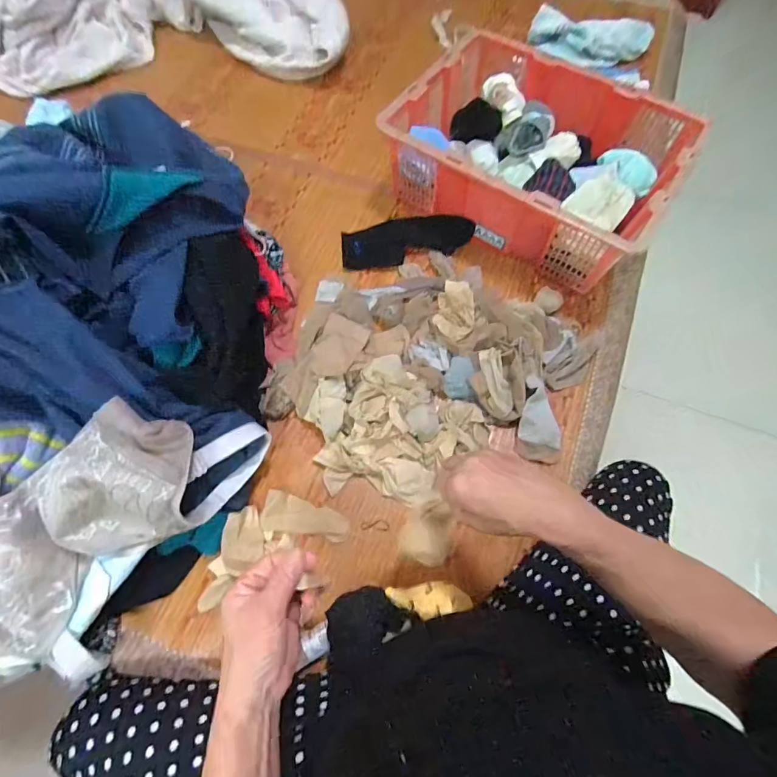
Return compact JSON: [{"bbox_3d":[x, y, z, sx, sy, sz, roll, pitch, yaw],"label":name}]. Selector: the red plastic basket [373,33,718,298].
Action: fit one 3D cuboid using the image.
[{"bbox_3d":[0.264,-0.421,0.774,0.448,0.158,0.353,32,71,12],"label":"red plastic basket"}]

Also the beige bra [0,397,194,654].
[{"bbox_3d":[-0.354,0.151,0.459,0.320,0.121,0.146,-42,74,-15],"label":"beige bra"}]

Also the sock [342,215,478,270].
[{"bbox_3d":[0.036,-0.273,0.775,0.243,0.049,0.079,-7,68,-3],"label":"sock"}]

